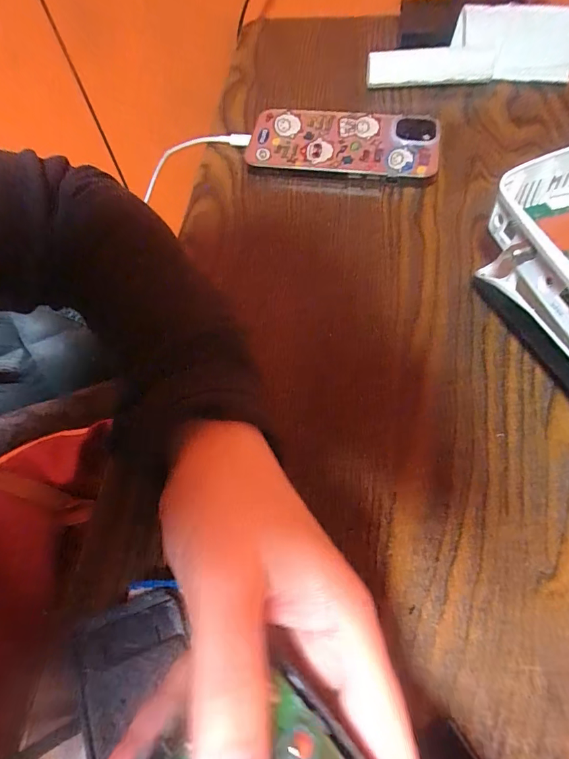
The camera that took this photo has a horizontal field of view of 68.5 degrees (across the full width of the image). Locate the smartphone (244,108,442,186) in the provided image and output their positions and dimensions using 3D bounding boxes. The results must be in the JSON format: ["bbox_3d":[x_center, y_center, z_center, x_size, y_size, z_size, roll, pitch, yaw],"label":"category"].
[{"bbox_3d":[0.045,-0.175,0.306,0.134,0.010,0.060,9,76,3],"label":"smartphone"}]

